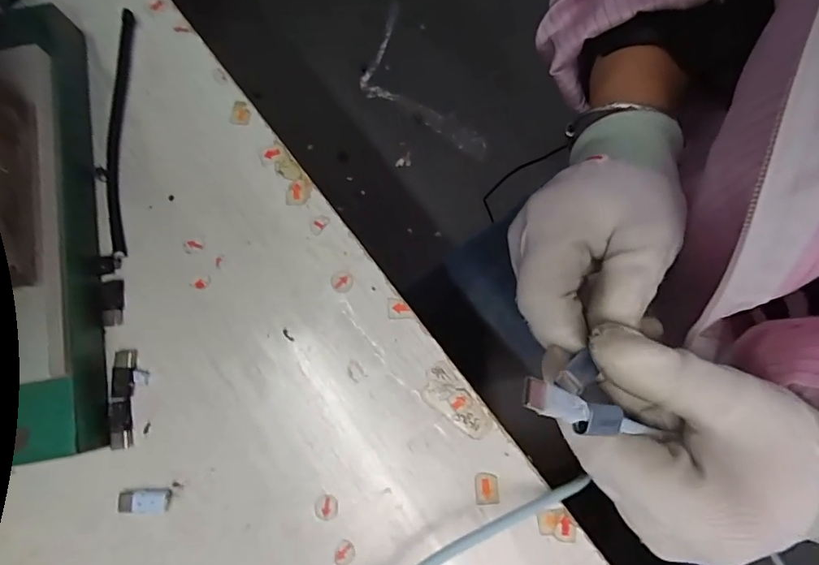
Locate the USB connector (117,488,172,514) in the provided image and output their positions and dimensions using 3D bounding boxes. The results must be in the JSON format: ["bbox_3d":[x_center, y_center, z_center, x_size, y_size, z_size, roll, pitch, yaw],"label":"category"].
[{"bbox_3d":[-0.109,0.090,0.191,0.021,0.004,0.009,-2,79,1],"label":"USB connector"}]

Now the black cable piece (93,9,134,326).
[{"bbox_3d":[-0.139,-0.056,0.217,0.014,0.008,0.150,-4,79,1],"label":"black cable piece"}]

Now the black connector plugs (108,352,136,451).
[{"bbox_3d":[-0.123,0.049,0.198,0.009,0.004,0.040,-5,79,1],"label":"black connector plugs"}]

